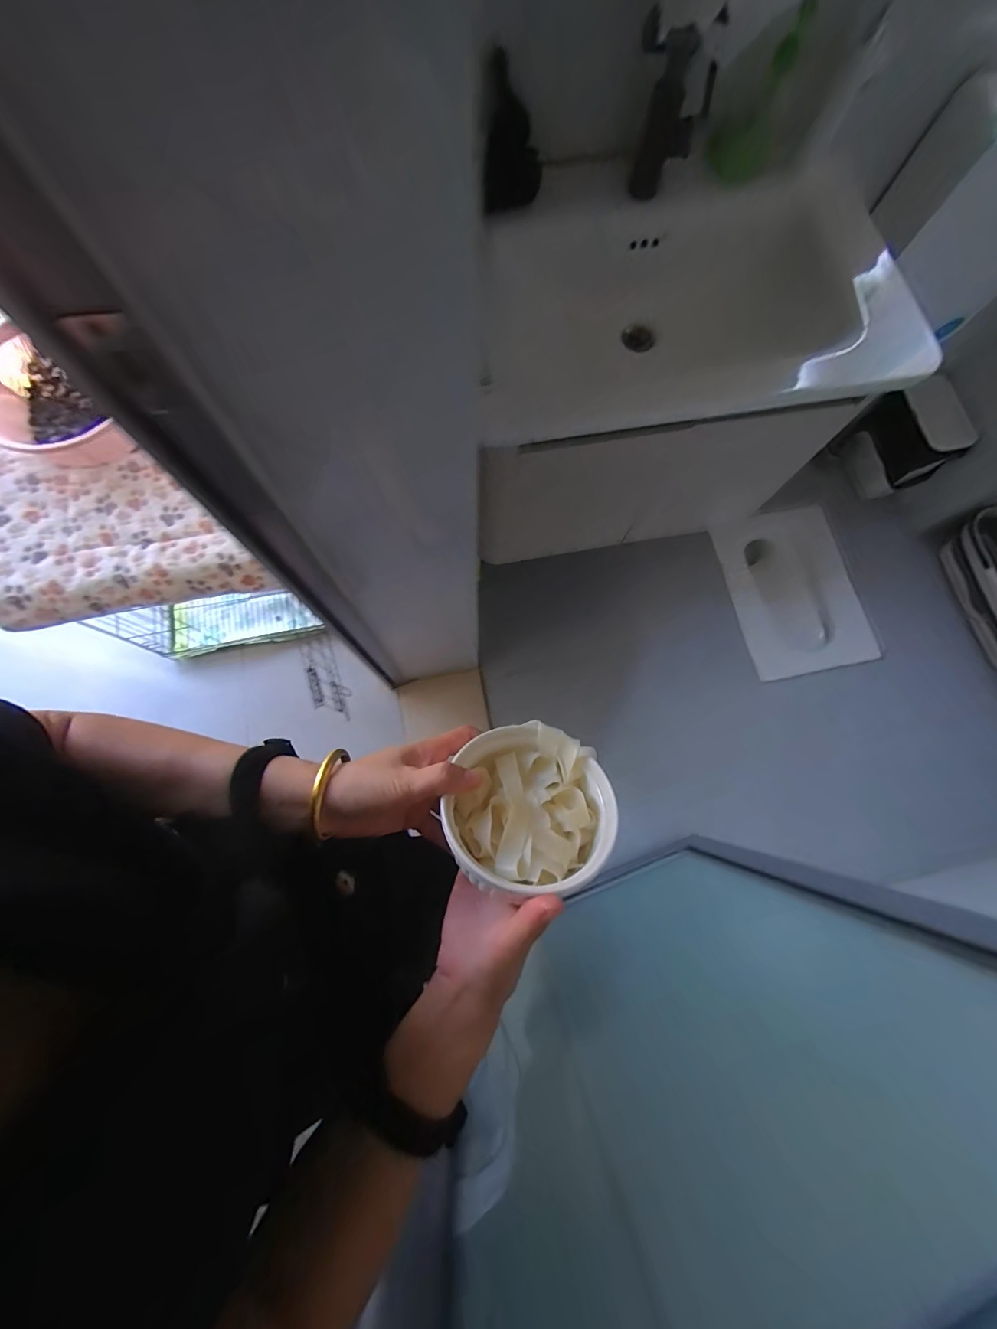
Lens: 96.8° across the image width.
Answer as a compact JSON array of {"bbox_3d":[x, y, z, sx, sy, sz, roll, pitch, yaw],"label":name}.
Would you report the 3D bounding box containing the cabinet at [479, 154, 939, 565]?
[{"bbox_3d":[0.259,-0.508,0.814,0.642,0.434,0.393,-14,80,-3],"label":"cabinet"}]

